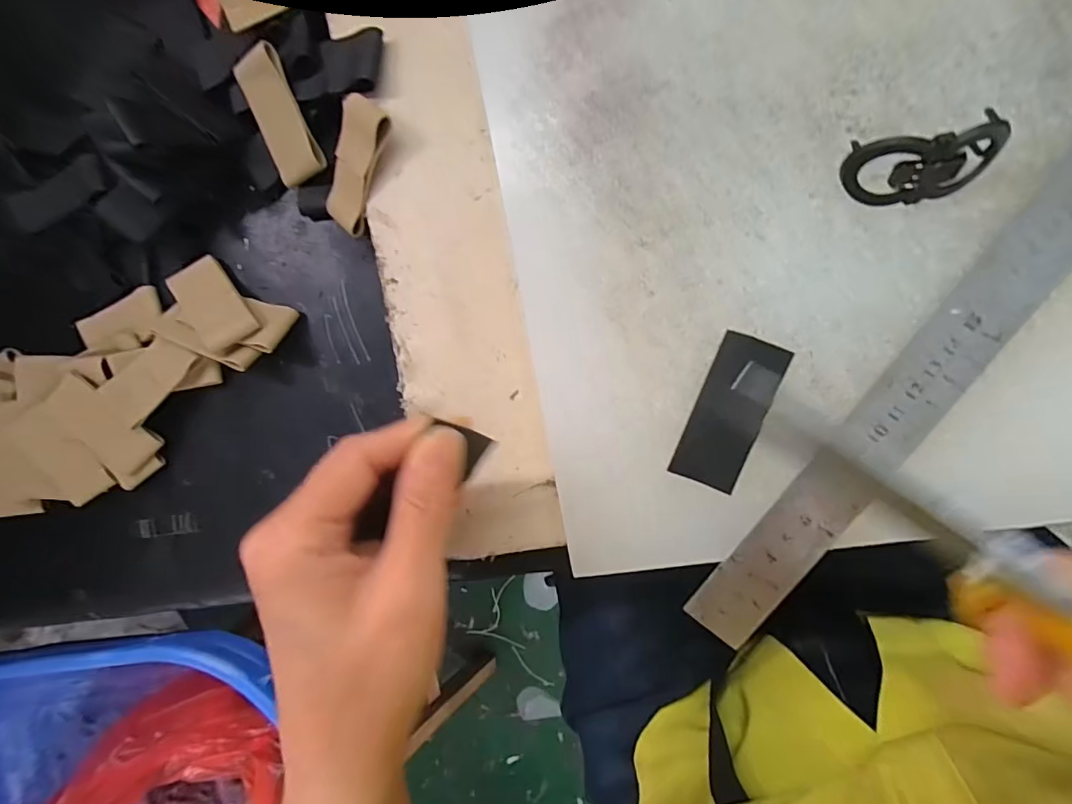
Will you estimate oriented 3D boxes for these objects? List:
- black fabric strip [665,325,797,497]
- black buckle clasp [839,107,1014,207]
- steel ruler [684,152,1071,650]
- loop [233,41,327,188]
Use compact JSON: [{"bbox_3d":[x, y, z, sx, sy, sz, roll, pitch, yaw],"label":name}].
[{"bbox_3d":[0.076,0.004,0.195,0.025,0.004,0.059,22,98,9],"label":"black fabric strip"},{"bbox_3d":[0.132,-0.081,0.170,0.044,0.027,0.019,0,92,6],"label":"black buckle clasp"},{"bbox_3d":[0.164,-0.037,0.176,0.028,0.004,0.318,37,99,10],"label":"steel ruler"},{"bbox_3d":[-0.135,-0.148,0.261,0.028,0.006,0.060,-14,110,23],"label":"loop"}]

